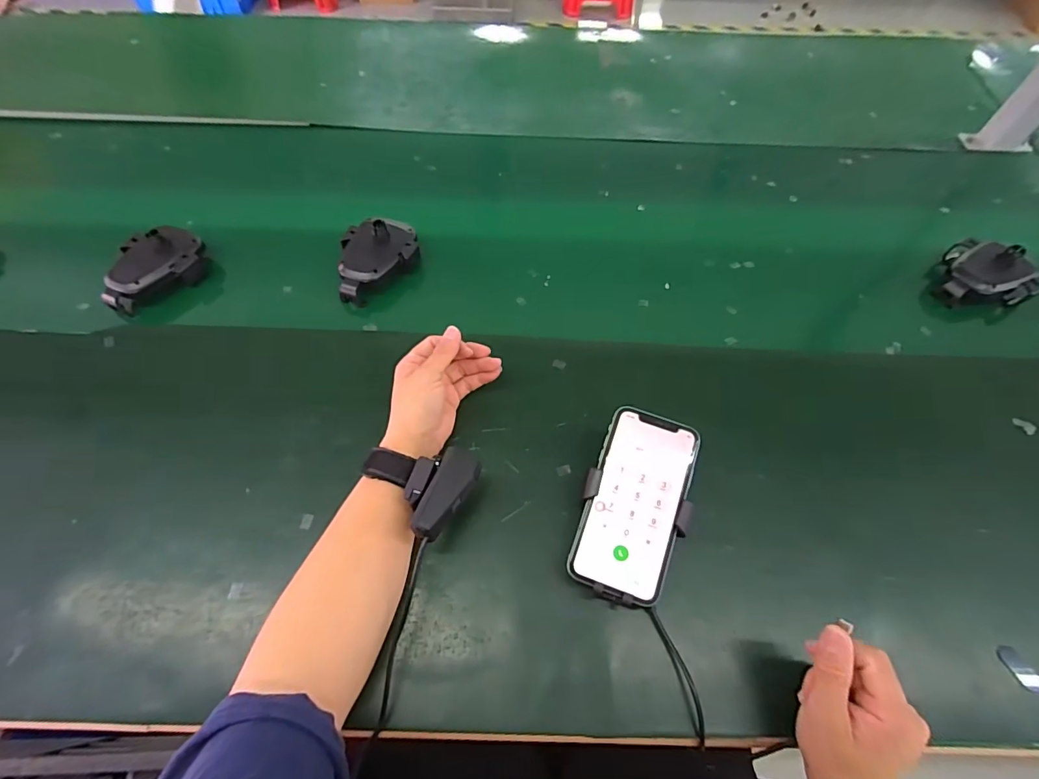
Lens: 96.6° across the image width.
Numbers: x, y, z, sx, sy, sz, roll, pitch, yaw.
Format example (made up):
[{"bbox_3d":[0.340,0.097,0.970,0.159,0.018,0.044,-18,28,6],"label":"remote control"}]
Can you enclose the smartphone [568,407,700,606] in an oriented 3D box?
[{"bbox_3d":[0.098,0.092,0.387,0.076,0.006,0.151,18,74,10],"label":"smartphone"}]

